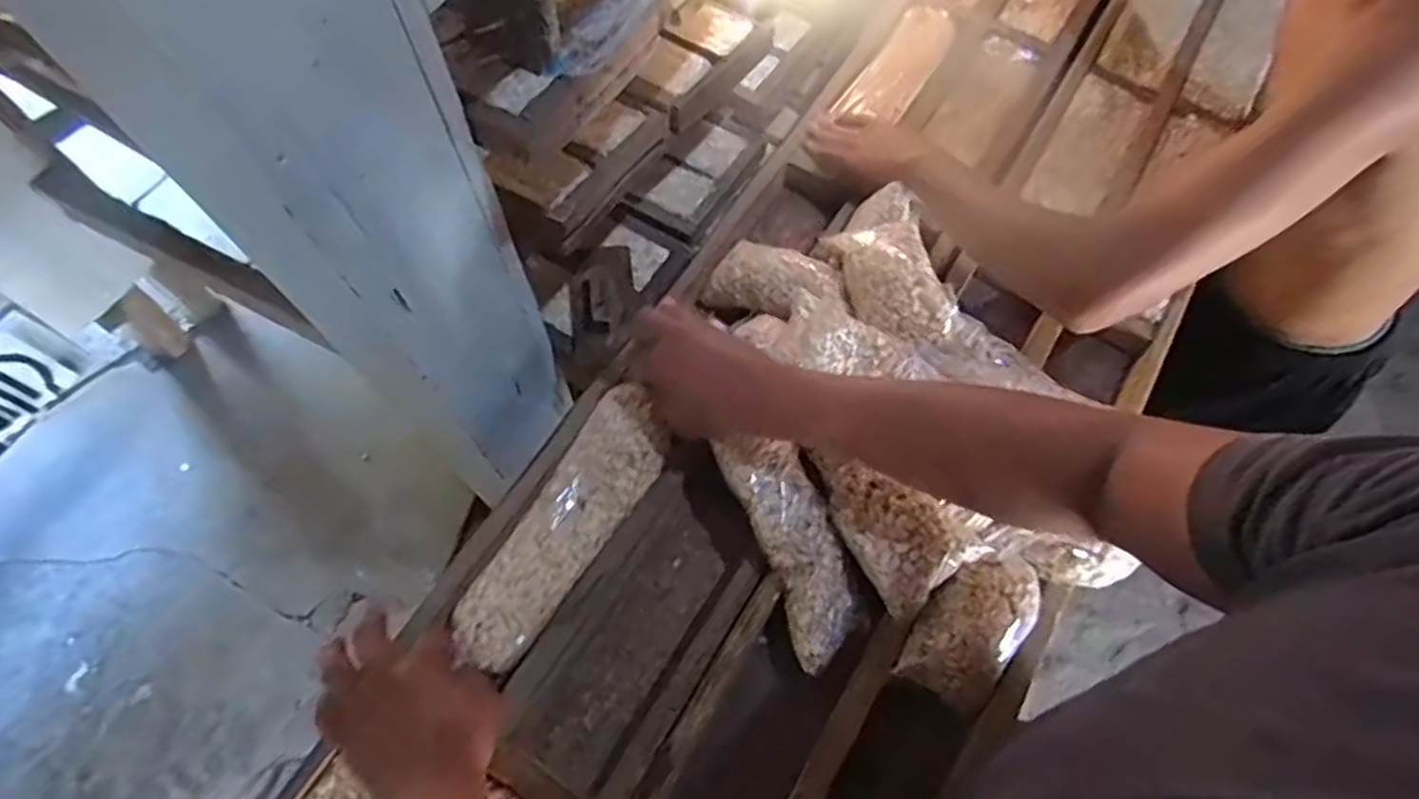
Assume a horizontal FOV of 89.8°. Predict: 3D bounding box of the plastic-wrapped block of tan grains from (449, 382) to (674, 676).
[{"bbox_3d":[-0.122,0.103,0.608,0.083,0.034,0.244,30,77,14],"label":"plastic-wrapped block of tan grains"}]

